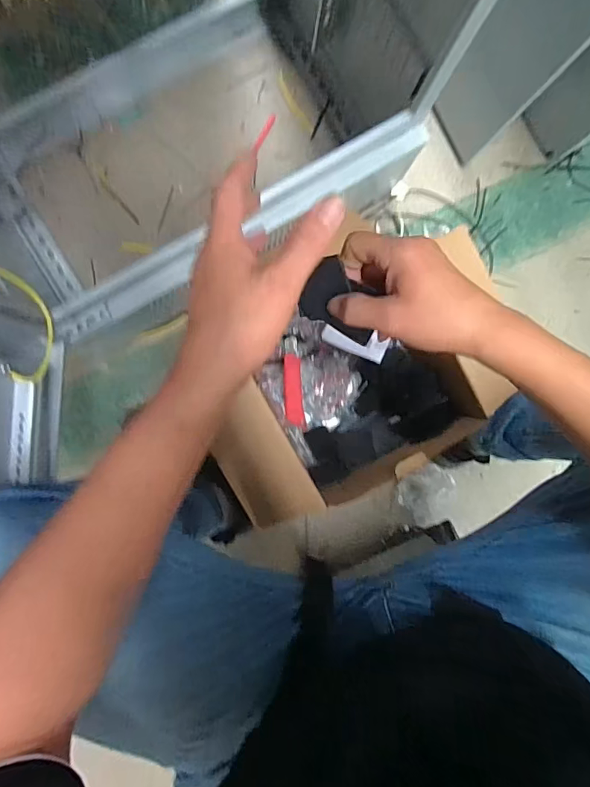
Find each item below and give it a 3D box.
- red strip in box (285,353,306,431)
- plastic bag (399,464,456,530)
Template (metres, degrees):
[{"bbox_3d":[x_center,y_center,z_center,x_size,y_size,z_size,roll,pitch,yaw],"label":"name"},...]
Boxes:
[{"bbox_3d":[-0.002,-0.004,0.777,0.031,0.007,0.124,-6,105,-5],"label":"red strip in box"},{"bbox_3d":[0.234,0.179,0.825,0.101,0.042,0.105,-38,93,-4],"label":"plastic bag"}]

